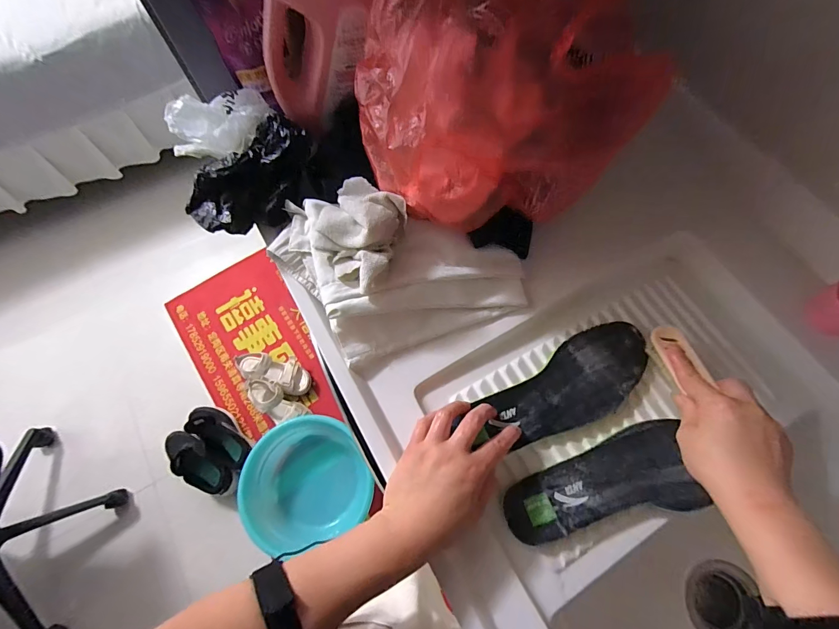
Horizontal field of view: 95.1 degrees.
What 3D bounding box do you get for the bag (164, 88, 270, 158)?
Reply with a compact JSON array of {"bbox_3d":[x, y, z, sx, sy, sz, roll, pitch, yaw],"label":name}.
[{"bbox_3d":[-0.248,-0.236,0.474,0.120,0.042,0.090,-23,70,-8],"label":"bag"}]

